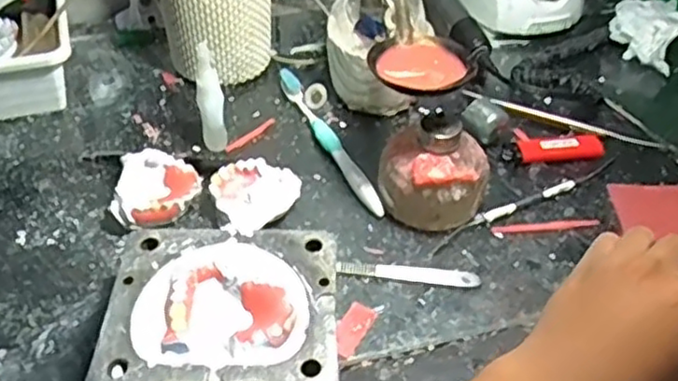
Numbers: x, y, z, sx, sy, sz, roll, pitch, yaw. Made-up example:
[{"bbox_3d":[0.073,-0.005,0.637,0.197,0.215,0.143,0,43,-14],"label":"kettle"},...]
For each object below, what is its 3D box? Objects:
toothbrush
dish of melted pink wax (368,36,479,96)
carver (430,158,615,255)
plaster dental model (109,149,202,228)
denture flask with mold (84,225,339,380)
[{"bbox_3d":[-0.009,-0.042,0.563,0.012,0.020,0.180,-16,46,-20],"label":"toothbrush"},{"bbox_3d":[0.057,-0.084,0.475,0.070,0.008,0.062,1,42,-2],"label":"dish of melted pink wax"},{"bbox_3d":[0.140,0.006,0.522,0.174,0.013,0.014,-18,46,-22],"label":"carver"},{"bbox_3d":[-0.129,0.001,0.504,0.056,0.025,0.061,-3,42,-6],"label":"plaster dental model"},{"bbox_3d":[-0.067,0.078,0.410,0.127,0.042,0.118,1,42,-2],"label":"denture flask with mold"}]

